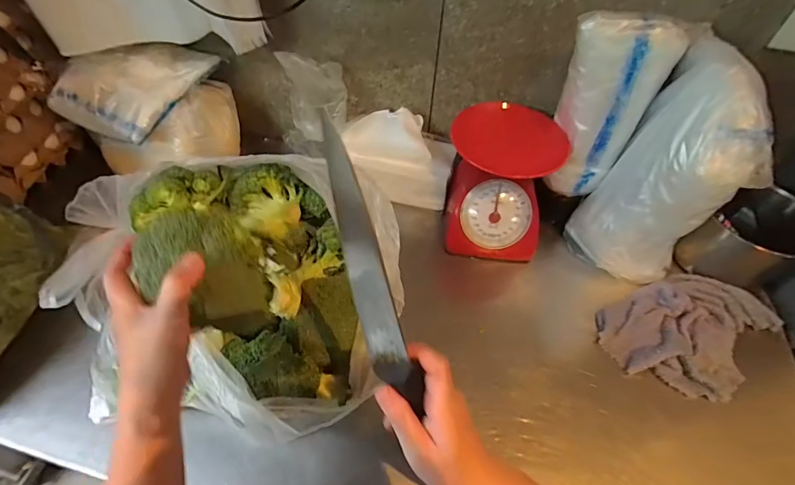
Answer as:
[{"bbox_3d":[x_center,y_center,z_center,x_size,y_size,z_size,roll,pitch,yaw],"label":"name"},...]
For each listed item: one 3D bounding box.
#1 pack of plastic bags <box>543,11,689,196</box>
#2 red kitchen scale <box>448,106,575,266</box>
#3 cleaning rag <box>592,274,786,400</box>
[{"bbox_3d":[0.283,-0.175,0.541,0.129,0.244,0.061,2,43,7],"label":"pack of plastic bags"},{"bbox_3d":[0.150,-0.089,0.595,0.151,0.171,0.159,13,51,6],"label":"red kitchen scale"},{"bbox_3d":[0.396,0.119,0.541,0.227,0.037,0.154,-21,55,-20],"label":"cleaning rag"}]

